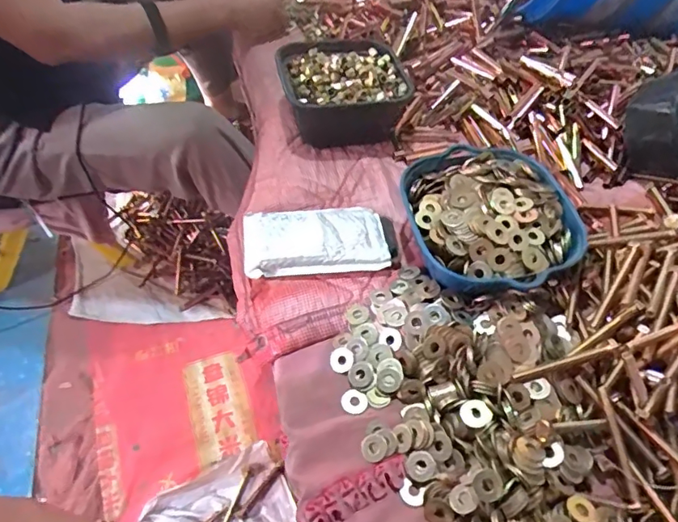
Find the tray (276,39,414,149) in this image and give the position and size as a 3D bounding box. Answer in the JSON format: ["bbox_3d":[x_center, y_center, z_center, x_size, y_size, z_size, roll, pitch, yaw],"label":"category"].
[{"bbox_3d":[0.007,-0.246,0.720,0.174,0.069,0.172,-8,54,-7],"label":"tray"}]

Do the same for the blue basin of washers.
[{"bbox_3d":[0.174,-0.056,0.577,0.193,0.058,0.205,1,53,-1],"label":"blue basin of washers"}]

